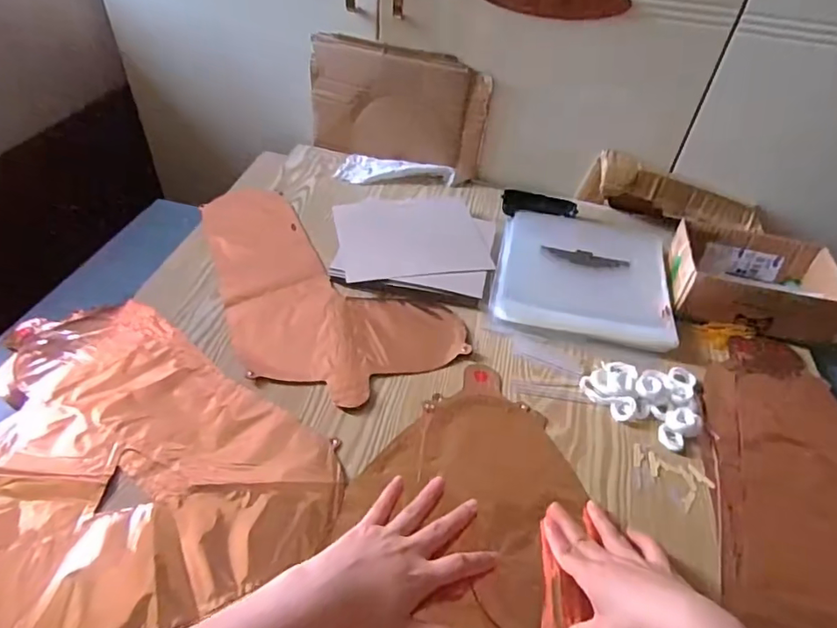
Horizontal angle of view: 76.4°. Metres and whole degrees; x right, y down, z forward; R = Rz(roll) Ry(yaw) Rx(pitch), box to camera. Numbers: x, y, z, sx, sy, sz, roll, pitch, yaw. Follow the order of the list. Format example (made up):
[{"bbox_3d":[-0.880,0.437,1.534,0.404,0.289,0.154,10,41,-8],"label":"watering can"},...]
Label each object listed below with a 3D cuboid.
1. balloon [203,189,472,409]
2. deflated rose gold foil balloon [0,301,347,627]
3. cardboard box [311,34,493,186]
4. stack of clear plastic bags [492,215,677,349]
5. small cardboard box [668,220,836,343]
[{"bbox_3d":[-0.156,-0.033,0.651,0.411,0.013,0.207,34,50,27],"label":"balloon"},{"bbox_3d":[-0.311,0.126,0.489,0.387,0.031,0.381,-19,49,-24],"label":"deflated rose gold foil balloon"},{"bbox_3d":[-0.033,-0.312,0.813,0.270,0.171,0.040,15,44,10],"label":"cardboard box"},{"bbox_3d":[0.214,-0.059,0.697,0.212,0.026,0.225,12,44,7],"label":"stack of clear plastic bags"},{"bbox_3d":[0.428,-0.050,0.689,0.189,0.052,0.158,12,43,6],"label":"small cardboard box"}]

